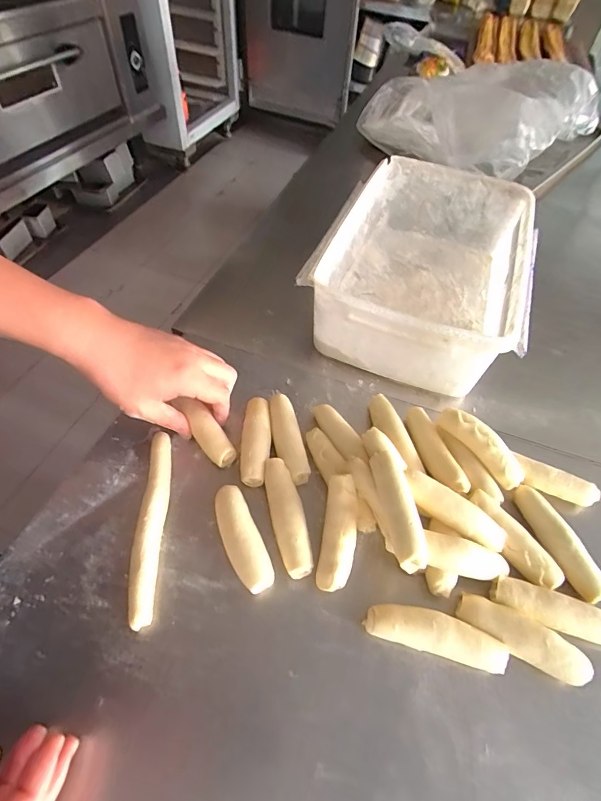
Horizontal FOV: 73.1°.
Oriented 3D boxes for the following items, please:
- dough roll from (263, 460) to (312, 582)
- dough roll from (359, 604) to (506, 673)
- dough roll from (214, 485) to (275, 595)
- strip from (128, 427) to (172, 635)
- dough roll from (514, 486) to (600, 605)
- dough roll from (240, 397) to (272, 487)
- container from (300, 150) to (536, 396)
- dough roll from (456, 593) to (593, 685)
[{"bbox_3d":[-0.012,0.109,0.384,0.028,0.027,0.109,-10,54,-11],"label":"dough roll"},{"bbox_3d":[0.110,0.189,0.329,0.110,0.029,0.029,14,53,7],"label":"dough roll"},{"bbox_3d":[-0.054,0.126,0.368,0.031,0.029,0.096,-21,57,-18],"label":"dough roll"},{"bbox_3d":[-0.137,0.111,0.379,0.022,0.021,0.178,-1,53,-5],"label":"strip"},{"bbox_3d":[0.241,0.130,0.378,0.024,0.021,0.109,-18,56,-16],"label":"dough roll"},{"bbox_3d":[-0.047,0.043,0.436,0.030,0.028,0.099,2,53,-2],"label":"dough roll"},{"bbox_3d":[0.168,-0.183,0.565,0.271,0.118,0.368,19,54,11],"label":"container"},{"bbox_3d":[0.181,0.193,0.333,0.099,0.026,0.030,27,56,16],"label":"dough roll"}]

